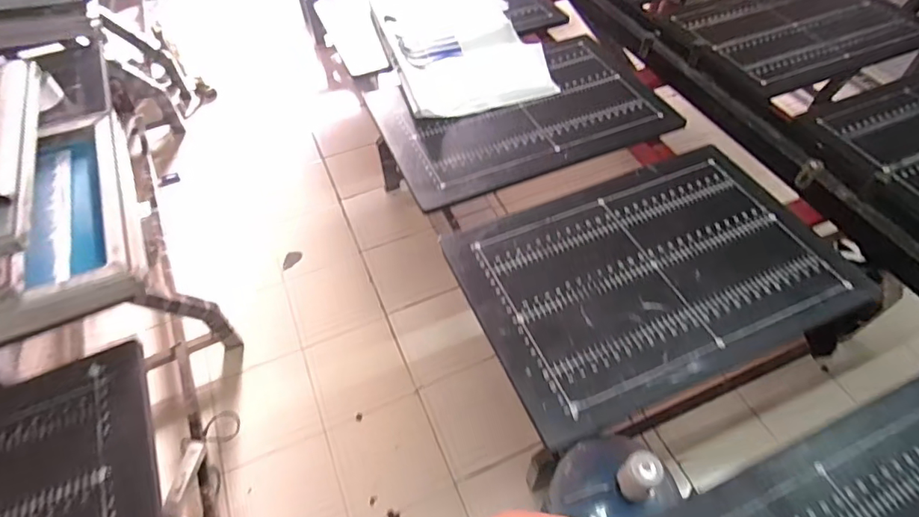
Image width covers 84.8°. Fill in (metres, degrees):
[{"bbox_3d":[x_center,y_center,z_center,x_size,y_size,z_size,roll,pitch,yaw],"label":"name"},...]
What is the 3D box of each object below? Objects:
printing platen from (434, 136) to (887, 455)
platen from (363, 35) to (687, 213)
[{"bbox_3d":[0.321,0.014,0.847,0.608,0.032,0.409,-19,54,-13],"label":"printing platen"},{"bbox_3d":[0.125,-0.341,1.132,0.602,0.032,0.412,-20,55,-13],"label":"platen"}]

